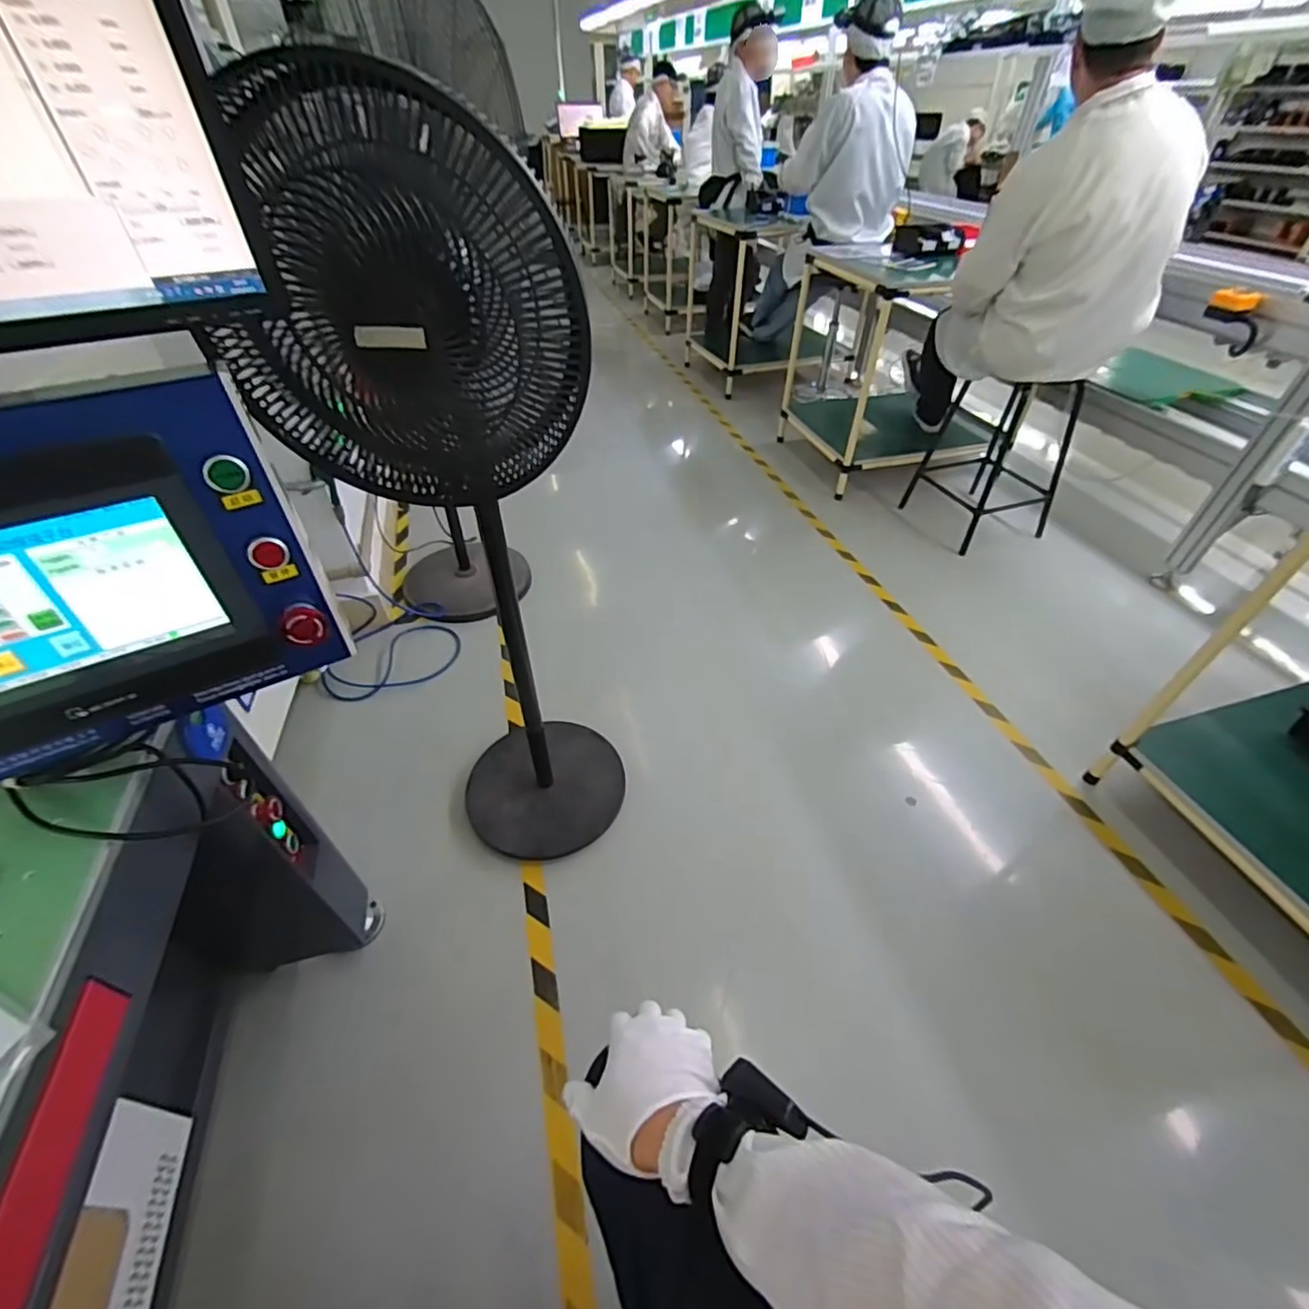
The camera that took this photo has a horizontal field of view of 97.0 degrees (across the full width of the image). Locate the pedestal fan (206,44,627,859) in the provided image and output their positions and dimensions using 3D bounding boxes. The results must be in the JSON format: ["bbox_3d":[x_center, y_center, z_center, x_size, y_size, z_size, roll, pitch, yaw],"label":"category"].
[{"bbox_3d":[-0.263,-0.081,0.917,0.367,1.243,0.311,-26,50,-25],"label":"pedestal fan"}]

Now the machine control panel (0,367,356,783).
[{"bbox_3d":[-0.471,-0.046,0.458,0.342,0.268,0.133,-30,52,-28],"label":"machine control panel"}]

